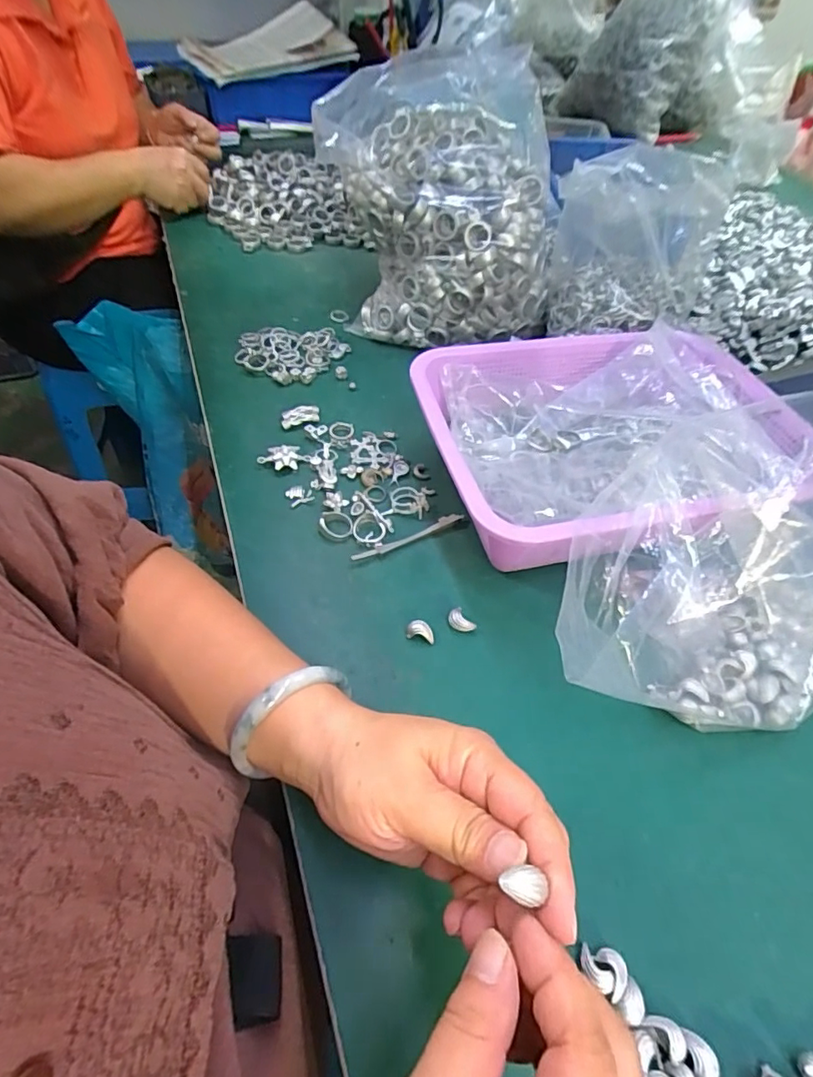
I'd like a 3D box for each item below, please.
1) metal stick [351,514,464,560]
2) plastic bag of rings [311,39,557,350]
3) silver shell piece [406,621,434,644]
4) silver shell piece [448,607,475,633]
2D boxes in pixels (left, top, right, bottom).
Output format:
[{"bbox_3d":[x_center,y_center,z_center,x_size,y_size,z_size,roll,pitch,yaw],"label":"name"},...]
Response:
[{"bbox_3d":[0.002,-0.002,0.428,0.098,0.006,0.010,-22,56,-20],"label":"metal stick"},{"bbox_3d":[0.033,-0.343,0.566,0.259,0.233,0.145,14,51,8],"label":"plastic bag of rings"},{"bbox_3d":[0.010,0.064,0.369,0.020,0.012,0.010,14,51,7],"label":"silver shell piece"},{"bbox_3d":[0.038,0.059,0.377,0.019,0.010,0.012,39,58,25],"label":"silver shell piece"}]

